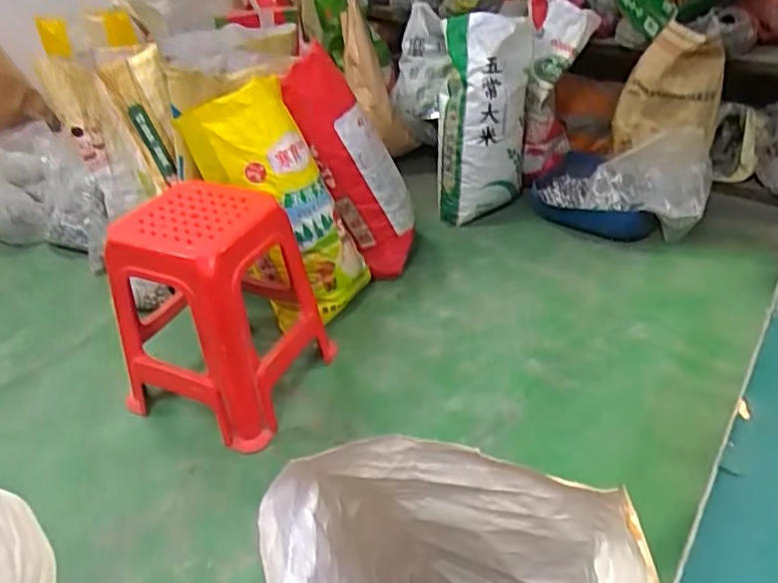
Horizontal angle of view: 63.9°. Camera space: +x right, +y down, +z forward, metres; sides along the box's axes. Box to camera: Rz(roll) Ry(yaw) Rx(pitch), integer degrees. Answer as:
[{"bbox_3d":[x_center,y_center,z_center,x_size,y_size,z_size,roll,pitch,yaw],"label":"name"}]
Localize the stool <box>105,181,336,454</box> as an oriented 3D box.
[{"bbox_3d":[-0.409,0.023,1.549,0.428,0.472,0.449,18,41,27],"label":"stool"}]

